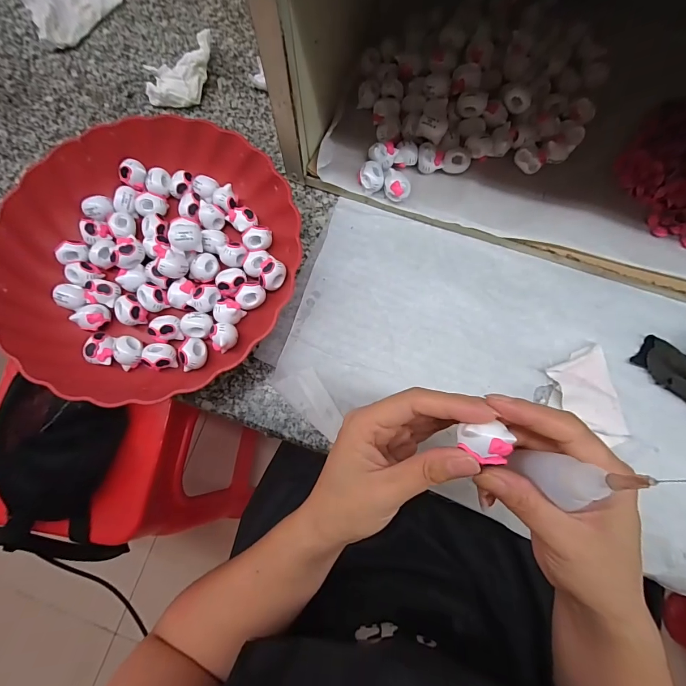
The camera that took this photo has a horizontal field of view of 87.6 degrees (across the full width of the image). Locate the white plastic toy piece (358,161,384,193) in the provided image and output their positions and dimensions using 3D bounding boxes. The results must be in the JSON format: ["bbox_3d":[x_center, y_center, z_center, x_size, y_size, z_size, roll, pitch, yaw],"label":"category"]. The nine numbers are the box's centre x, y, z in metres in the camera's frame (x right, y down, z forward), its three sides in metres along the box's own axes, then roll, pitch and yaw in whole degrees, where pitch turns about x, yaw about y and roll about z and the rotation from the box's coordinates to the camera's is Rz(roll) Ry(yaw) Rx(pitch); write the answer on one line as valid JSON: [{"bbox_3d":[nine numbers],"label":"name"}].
[{"bbox_3d":[0.025,-0.147,0.319,0.022,0.018,0.022,0,76,1],"label":"white plastic toy piece"}]

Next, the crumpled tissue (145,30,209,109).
[{"bbox_3d":[-0.160,-0.266,0.359,0.079,0.034,0.041,-25,77,-5],"label":"crumpled tissue"}]

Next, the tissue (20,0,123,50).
[{"bbox_3d":[-0.301,-0.387,0.398,0.102,0.017,0.116,-32,79,-7],"label":"tissue"}]

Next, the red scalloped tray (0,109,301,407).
[{"bbox_3d":[-0.163,-0.076,0.311,0.240,0.053,0.240,-28,77,-5],"label":"red scalloped tray"}]

